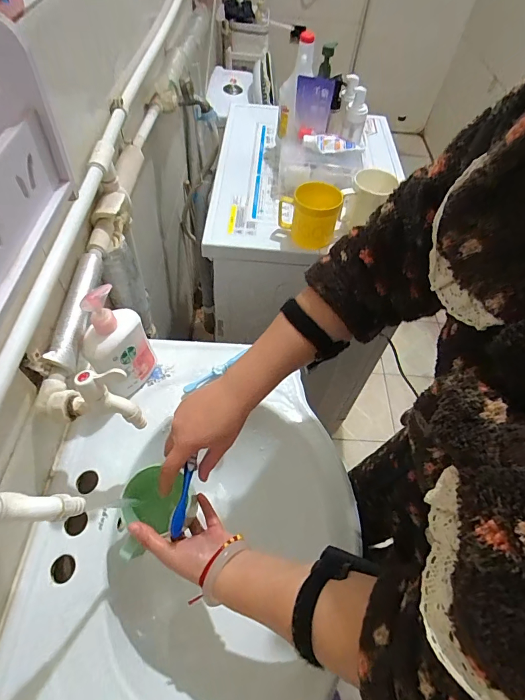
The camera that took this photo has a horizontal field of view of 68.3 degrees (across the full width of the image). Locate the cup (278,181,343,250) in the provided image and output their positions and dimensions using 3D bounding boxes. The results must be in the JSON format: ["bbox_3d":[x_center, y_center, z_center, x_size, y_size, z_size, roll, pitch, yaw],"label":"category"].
[{"bbox_3d":[0.087,-0.243,0.712,0.109,0.088,0.081,0,56,-4],"label":"cup"}]

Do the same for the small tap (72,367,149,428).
[{"bbox_3d":[-0.185,0.058,0.458,0.078,0.084,0.031,5,55,-1],"label":"small tap"}]

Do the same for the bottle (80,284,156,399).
[{"bbox_3d":[-0.210,-0.007,0.560,0.090,0.183,0.057,-32,63,-23],"label":"bottle"}]

